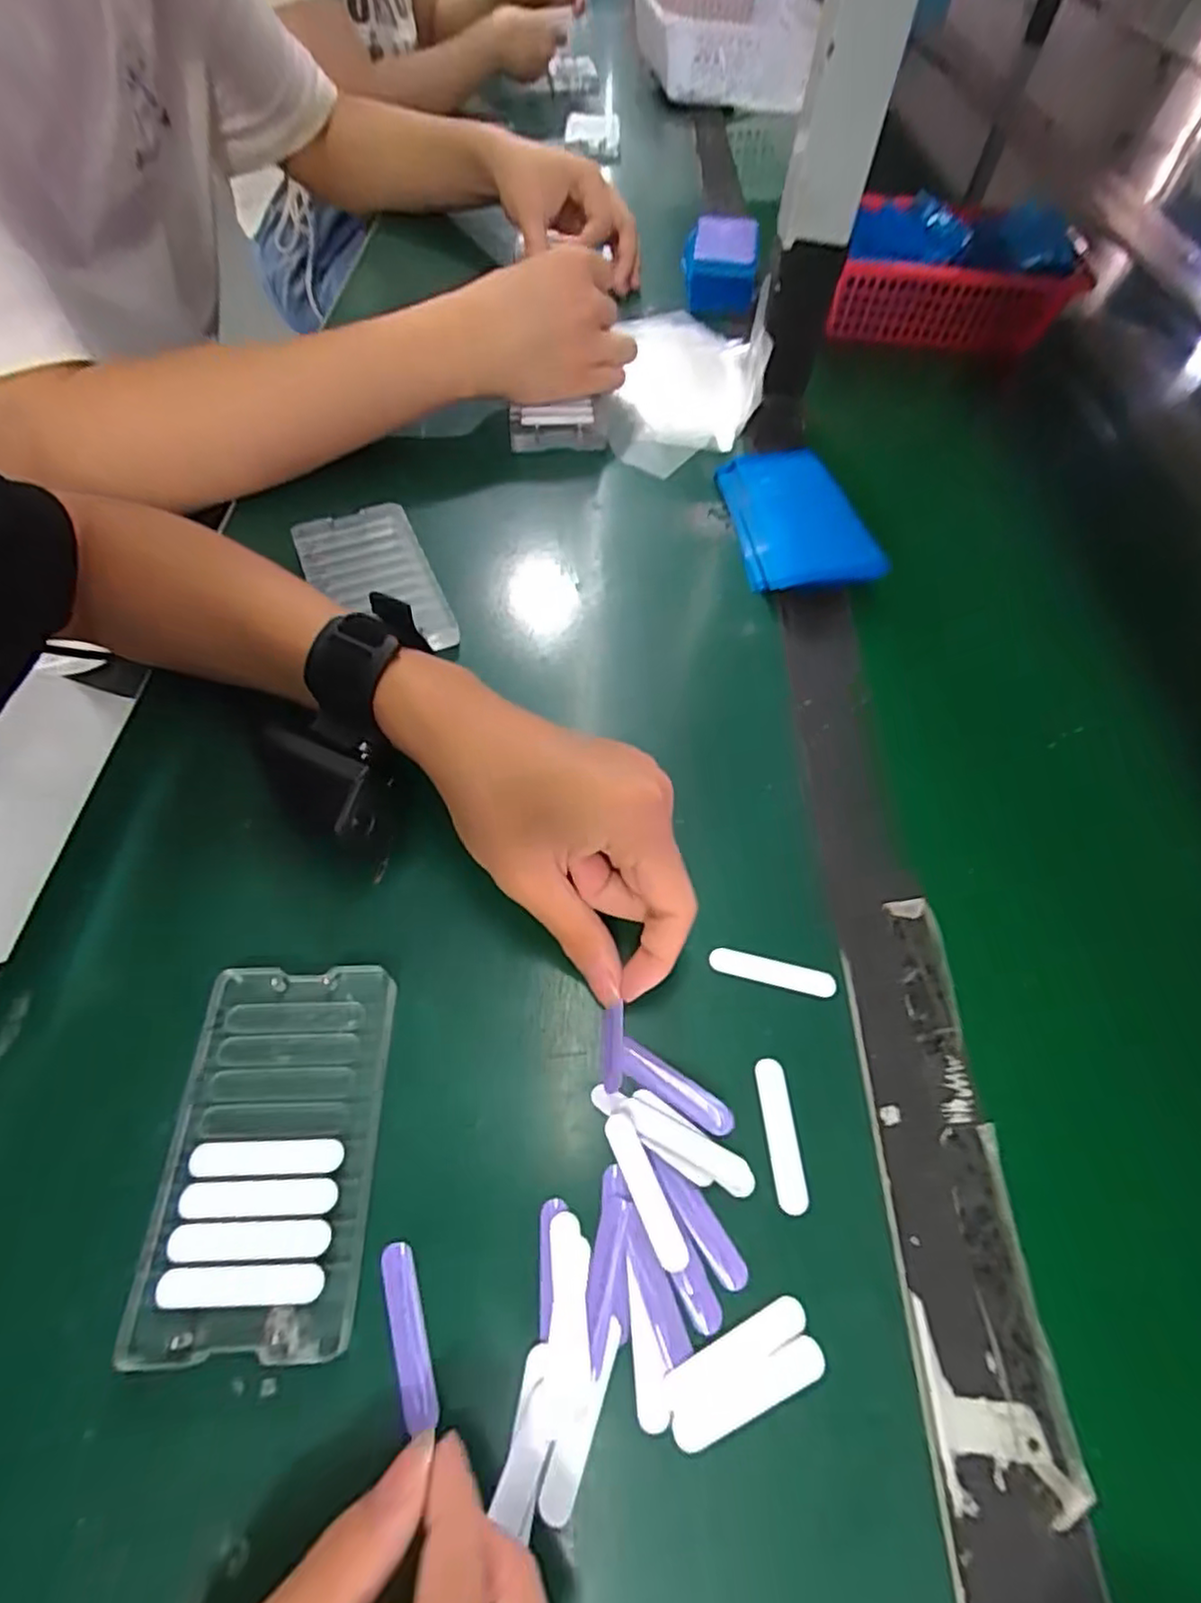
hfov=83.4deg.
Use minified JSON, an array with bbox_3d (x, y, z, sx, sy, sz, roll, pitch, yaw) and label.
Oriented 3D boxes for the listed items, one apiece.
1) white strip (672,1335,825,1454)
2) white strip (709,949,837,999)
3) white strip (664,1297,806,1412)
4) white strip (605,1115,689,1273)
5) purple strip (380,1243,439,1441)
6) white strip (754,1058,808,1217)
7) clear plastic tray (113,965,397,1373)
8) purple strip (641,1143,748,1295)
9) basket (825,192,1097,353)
[{"bbox_3d":[0.047,0.183,0.209,0.051,0.004,0.011,-19,61,-14],"label":"white strip"},{"bbox_3d":[0.072,0.071,0.281,0.051,0.004,0.011,14,58,6],"label":"white strip"},{"bbox_3d":[0.043,0.175,0.214,0.050,0.004,0.010,-22,61,-15],"label":"white strip"},{"bbox_3d":[0.016,0.136,0.237,0.011,0.004,0.050,-21,61,-15],"label":"white strip"},{"bbox_3d":[-0.062,0.171,0.217,0.011,0.004,0.049,-16,58,-12],"label":"purple strip"},{"bbox_3d":[0.067,0.122,0.248,0.011,0.004,0.051,-3,58,-4],"label":"white strip"},{"bbox_3d":[-0.114,0.121,0.240,0.069,0.014,0.121,0,58,-2],"label":"clear plastic tray"},{"bbox_3d":[0.034,0.143,0.233,0.010,0.004,0.049,-29,63,-18],"label":"purple strip"},{"bbox_3d":[0.303,-0.452,0.583,0.187,0.068,0.160,13,58,6],"label":"basket"}]

